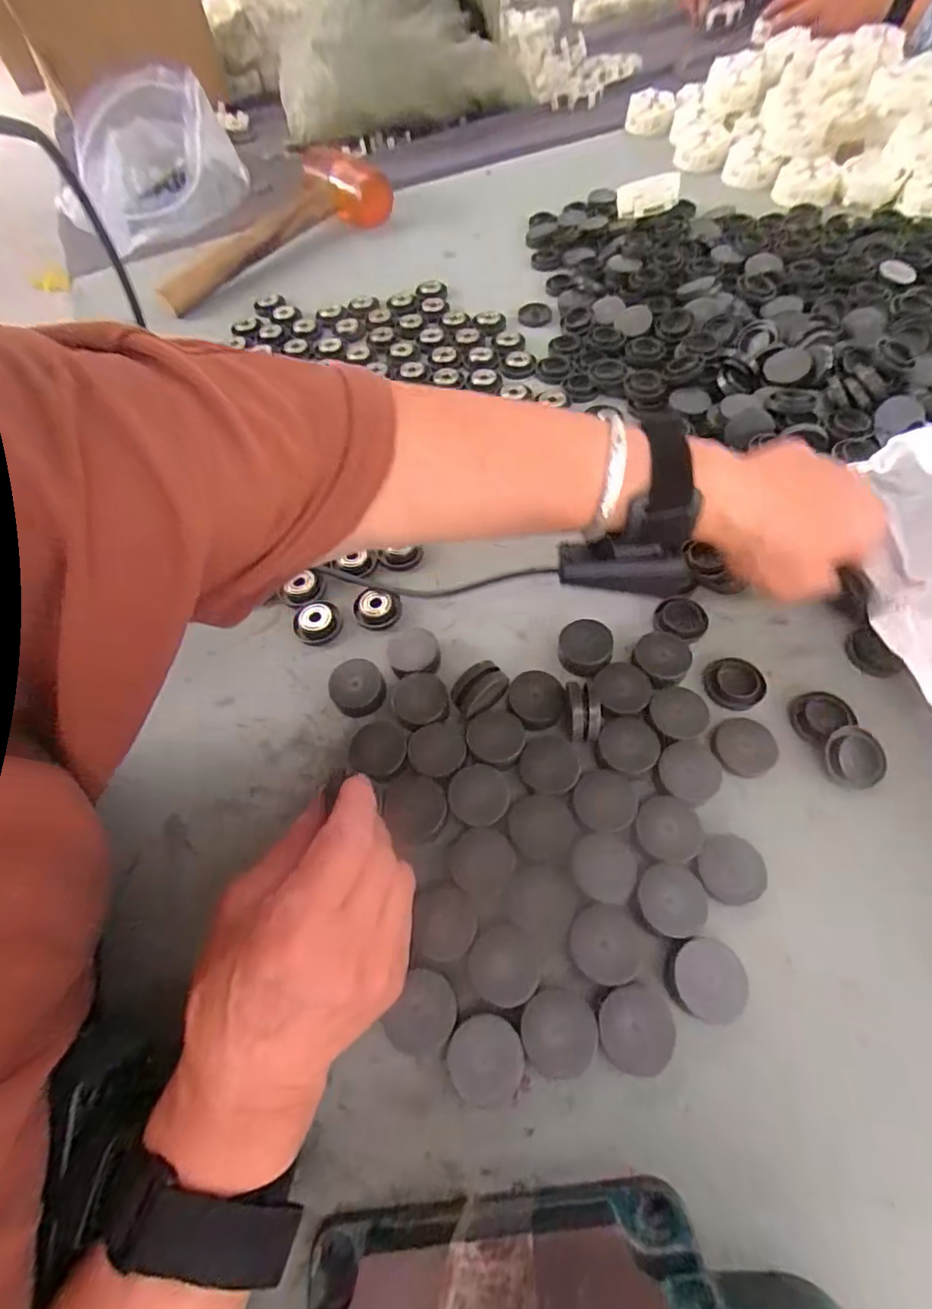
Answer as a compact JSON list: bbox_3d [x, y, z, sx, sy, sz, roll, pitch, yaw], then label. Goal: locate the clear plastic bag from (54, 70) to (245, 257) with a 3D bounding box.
[{"bbox_3d":[-0.399,-0.618,0.654,0.188,0.142,0.157,22,65,16],"label":"clear plastic bag"}]

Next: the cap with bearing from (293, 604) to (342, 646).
[{"bbox_3d":[-0.101,-0.021,0.371,0.032,0.010,0.029,1,61,5],"label":"cap with bearing"}]

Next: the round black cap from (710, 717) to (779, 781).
[{"bbox_3d":[0.154,0.051,0.303,0.033,0.006,0.033,-2,60,4],"label":"round black cap"}]

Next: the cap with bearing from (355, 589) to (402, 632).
[{"bbox_3d":[-0.060,-0.030,0.373,0.031,0.014,0.027,-9,60,0],"label":"cap with bearing"}]

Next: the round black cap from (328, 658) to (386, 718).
[{"bbox_3d":[-0.067,0.022,0.342,0.033,0.019,0.034,-2,60,4],"label":"round black cap"}]

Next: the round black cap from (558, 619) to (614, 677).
[{"bbox_3d":[0.073,-0.004,0.336,0.030,0.011,0.040,7,61,9],"label":"round black cap"}]

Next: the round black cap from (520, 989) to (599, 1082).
[{"bbox_3d":[0.041,0.169,0.245,0.032,0.014,0.031,-2,60,4],"label":"round black cap"}]

